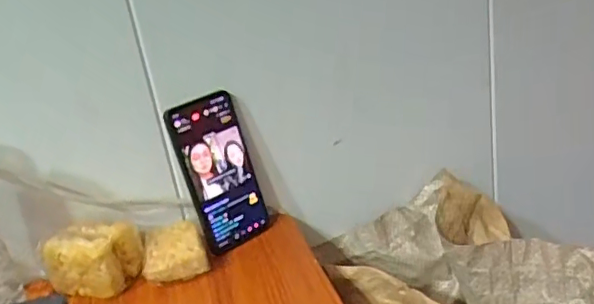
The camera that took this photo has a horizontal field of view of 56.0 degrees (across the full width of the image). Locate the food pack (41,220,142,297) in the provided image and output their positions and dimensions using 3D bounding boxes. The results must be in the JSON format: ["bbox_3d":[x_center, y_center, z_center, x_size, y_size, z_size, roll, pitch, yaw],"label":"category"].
[{"bbox_3d":[-0.208,0.109,0.579,0.084,0.060,0.056,-3,24,10],"label":"food pack"}]

